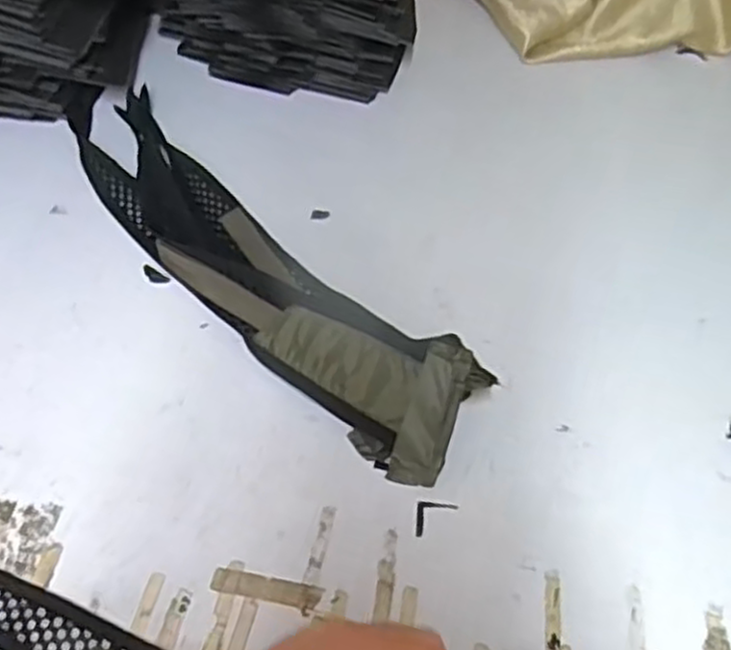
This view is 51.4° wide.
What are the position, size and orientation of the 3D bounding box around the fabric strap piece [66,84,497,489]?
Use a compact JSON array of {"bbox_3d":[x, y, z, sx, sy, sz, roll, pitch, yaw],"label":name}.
[{"bbox_3d":[-0.112,-0.068,0.628,0.099,0.048,0.497,-37,62,-26],"label":"fabric strap piece"}]

